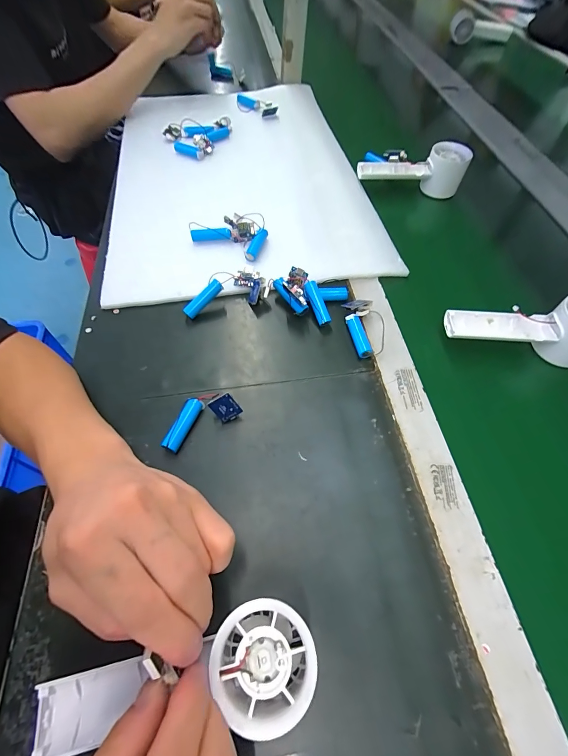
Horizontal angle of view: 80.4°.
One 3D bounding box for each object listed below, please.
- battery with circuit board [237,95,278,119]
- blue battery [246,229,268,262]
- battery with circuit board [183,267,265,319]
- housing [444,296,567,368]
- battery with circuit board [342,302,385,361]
[{"bbox_3d":[-0.052,-0.518,0.637,0.053,0.026,0.089,-28,60,-12],"label":"battery with circuit board"},{"bbox_3d":[-0.033,-0.169,0.421,0.014,0.014,0.054,15,59,8],"label":"blue battery"},{"bbox_3d":[-0.069,-0.097,0.380,0.093,0.033,0.045,-17,60,-10],"label":"battery with circuit board"},{"bbox_3d":[0.245,-0.053,0.344,0.151,0.053,0.052,4,58,2],"label":"housing"},{"bbox_3d":[0.091,-0.056,0.360,0.045,0.019,0.068,-11,59,-8],"label":"battery with circuit board"}]

